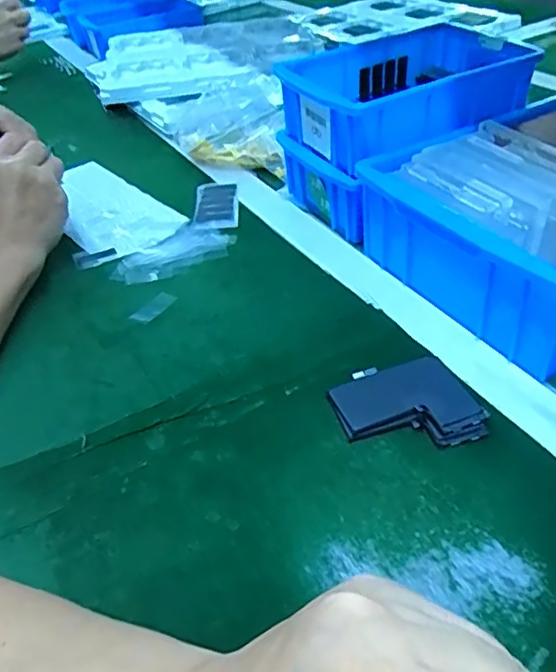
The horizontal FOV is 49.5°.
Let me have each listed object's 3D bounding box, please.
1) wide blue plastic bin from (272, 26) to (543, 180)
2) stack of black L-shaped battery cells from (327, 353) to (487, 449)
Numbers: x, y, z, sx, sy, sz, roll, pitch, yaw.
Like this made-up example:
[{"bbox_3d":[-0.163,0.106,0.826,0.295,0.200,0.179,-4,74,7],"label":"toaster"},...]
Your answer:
[{"bbox_3d":[0.118,-0.216,0.538,0.200,0.058,0.139,-22,42,-17],"label":"wide blue plastic bin"},{"bbox_3d":[0.076,0.043,0.367,0.080,0.012,0.065,-11,40,-7],"label":"stack of black L-shaped battery cells"}]

